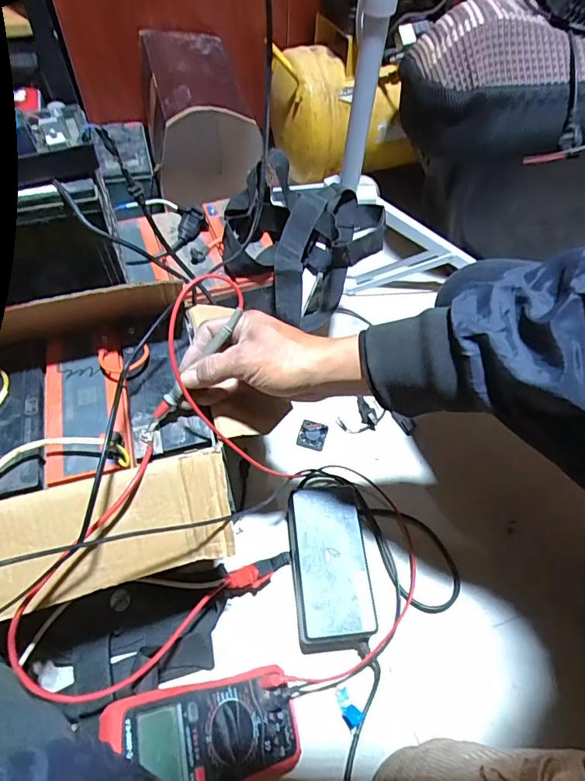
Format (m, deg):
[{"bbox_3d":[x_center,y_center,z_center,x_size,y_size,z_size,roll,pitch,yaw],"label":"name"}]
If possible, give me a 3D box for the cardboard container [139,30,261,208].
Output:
[{"bbox_3d":[-0.157,-0.466,0.737,0.159,0.122,0.286,-10,57,-10],"label":"cardboard container"}]

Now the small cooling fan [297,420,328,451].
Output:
[{"bbox_3d":[0.029,0.066,0.661,0.038,0.018,0.040,16,56,7],"label":"small cooling fan"}]

